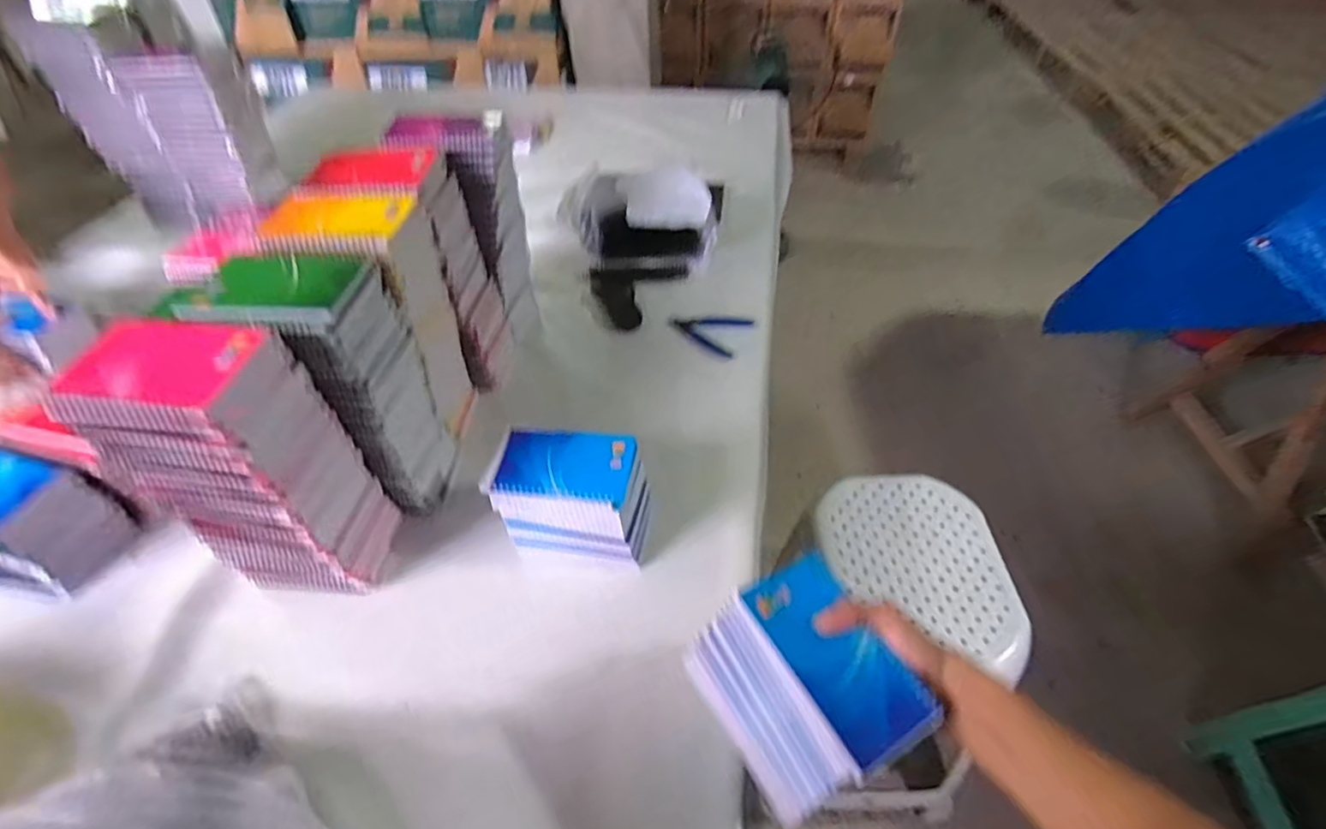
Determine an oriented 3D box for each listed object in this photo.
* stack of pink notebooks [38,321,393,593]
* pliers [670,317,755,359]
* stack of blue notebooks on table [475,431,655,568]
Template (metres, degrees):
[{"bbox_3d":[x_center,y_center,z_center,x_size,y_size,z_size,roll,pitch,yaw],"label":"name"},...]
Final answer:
[{"bbox_3d":[-0.349,0.049,0.524,0.129,0.251,0.092,4,47,5],"label":"stack of pink notebooks"},{"bbox_3d":[0.063,-0.120,0.872,0.111,0.012,0.079,21,51,20],"label":"pliers"},{"bbox_3d":[-0.092,0.085,0.624,0.146,0.100,0.093,7,48,8],"label":"stack of blue notebooks on table"}]

